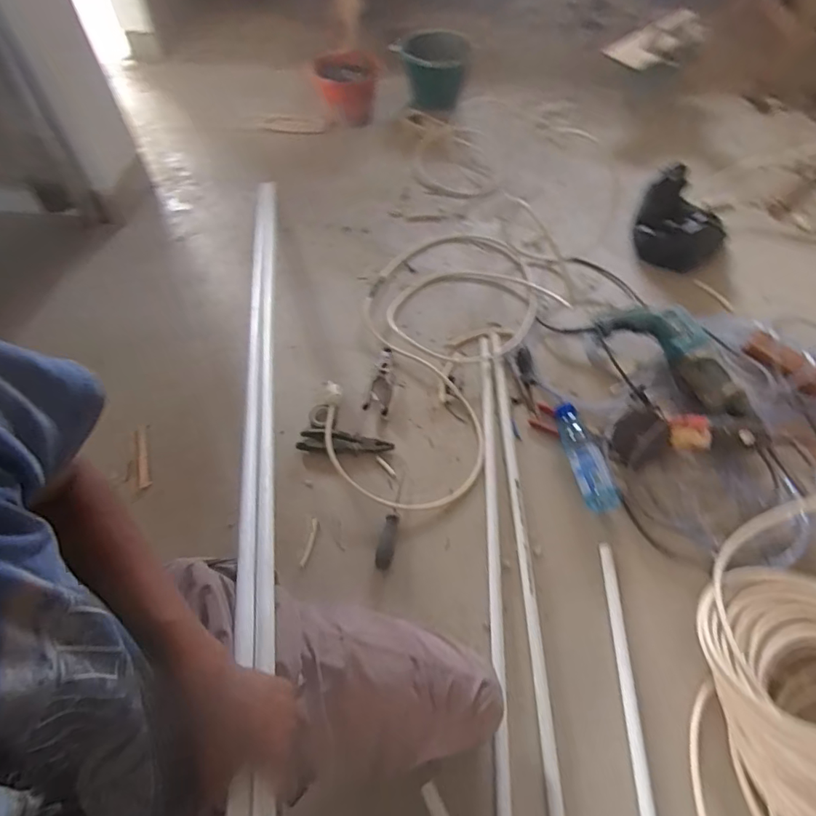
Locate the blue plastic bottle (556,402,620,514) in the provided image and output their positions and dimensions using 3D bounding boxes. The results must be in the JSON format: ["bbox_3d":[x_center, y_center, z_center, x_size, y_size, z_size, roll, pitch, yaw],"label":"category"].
[{"bbox_3d":[0.338,0.089,0.965,0.064,0.059,0.222,-14,69,-10],"label":"blue plastic bottle"}]

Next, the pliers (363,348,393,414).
[{"bbox_3d":[-0.053,-0.061,1.098,0.050,0.010,0.176,9,55,6],"label":"pliers"}]

